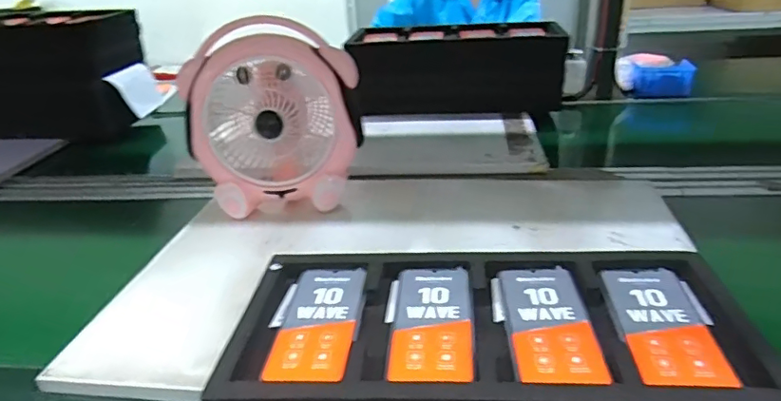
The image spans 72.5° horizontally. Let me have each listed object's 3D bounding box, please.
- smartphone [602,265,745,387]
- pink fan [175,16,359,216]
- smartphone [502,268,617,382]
[{"bbox_3d":[0.259,0.113,0.507,0.077,0.013,0.159,0,28,7],"label":"smartphone"},{"bbox_3d":[-0.175,-0.118,0.797,0.246,0.261,0.147,-11,28,-13],"label":"pink fan"},{"bbox_3d":[0.155,0.116,0.521,0.077,0.016,0.161,-3,34,6],"label":"smartphone"}]

